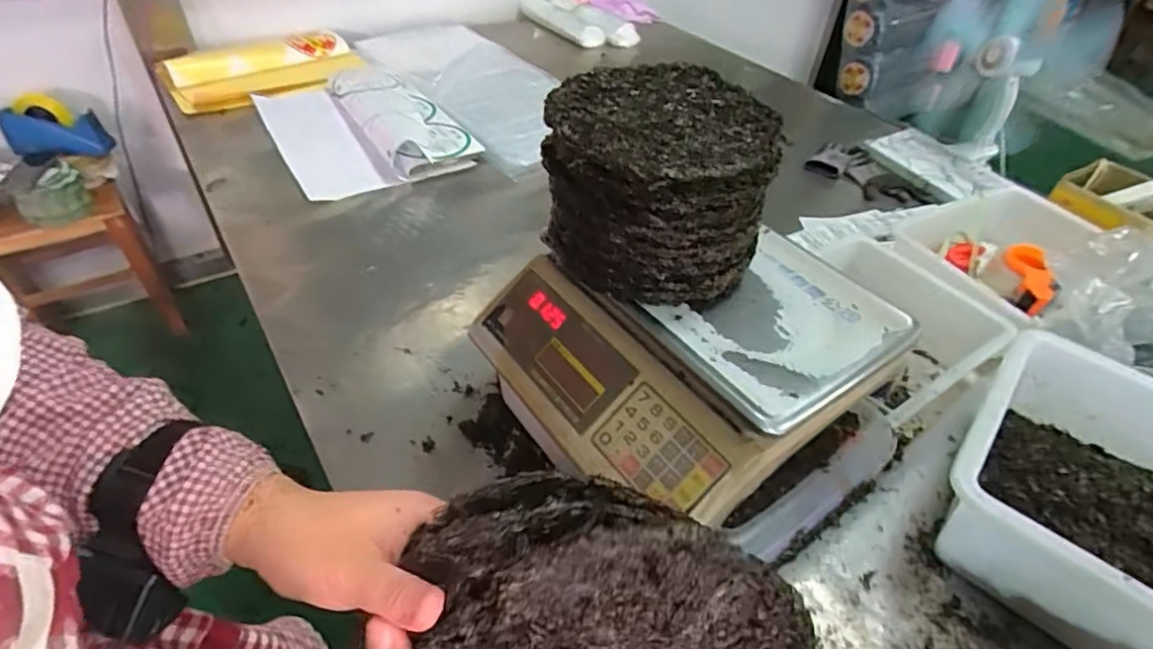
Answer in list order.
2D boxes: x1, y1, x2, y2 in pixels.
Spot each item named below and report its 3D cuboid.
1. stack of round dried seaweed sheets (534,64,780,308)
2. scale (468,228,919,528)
[{"bbox_3d":[0.076,-0.140,0.585,0.207,0.141,0.204,7,43,2],"label":"stack of round dried seaweed sheets"},{"bbox_3d":[0.104,0.008,0.612,0.335,0.099,0.333,-23,50,-26],"label":"scale"}]

